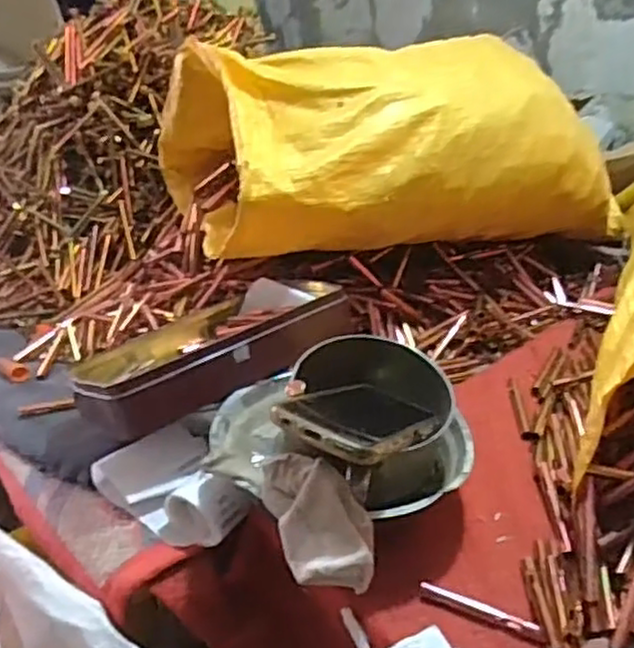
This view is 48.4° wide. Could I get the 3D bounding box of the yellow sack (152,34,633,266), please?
[{"bbox_3d":[0.090,-0.228,0.877,0.515,0.207,0.307,-13,30,-16],"label":"yellow sack"}]

